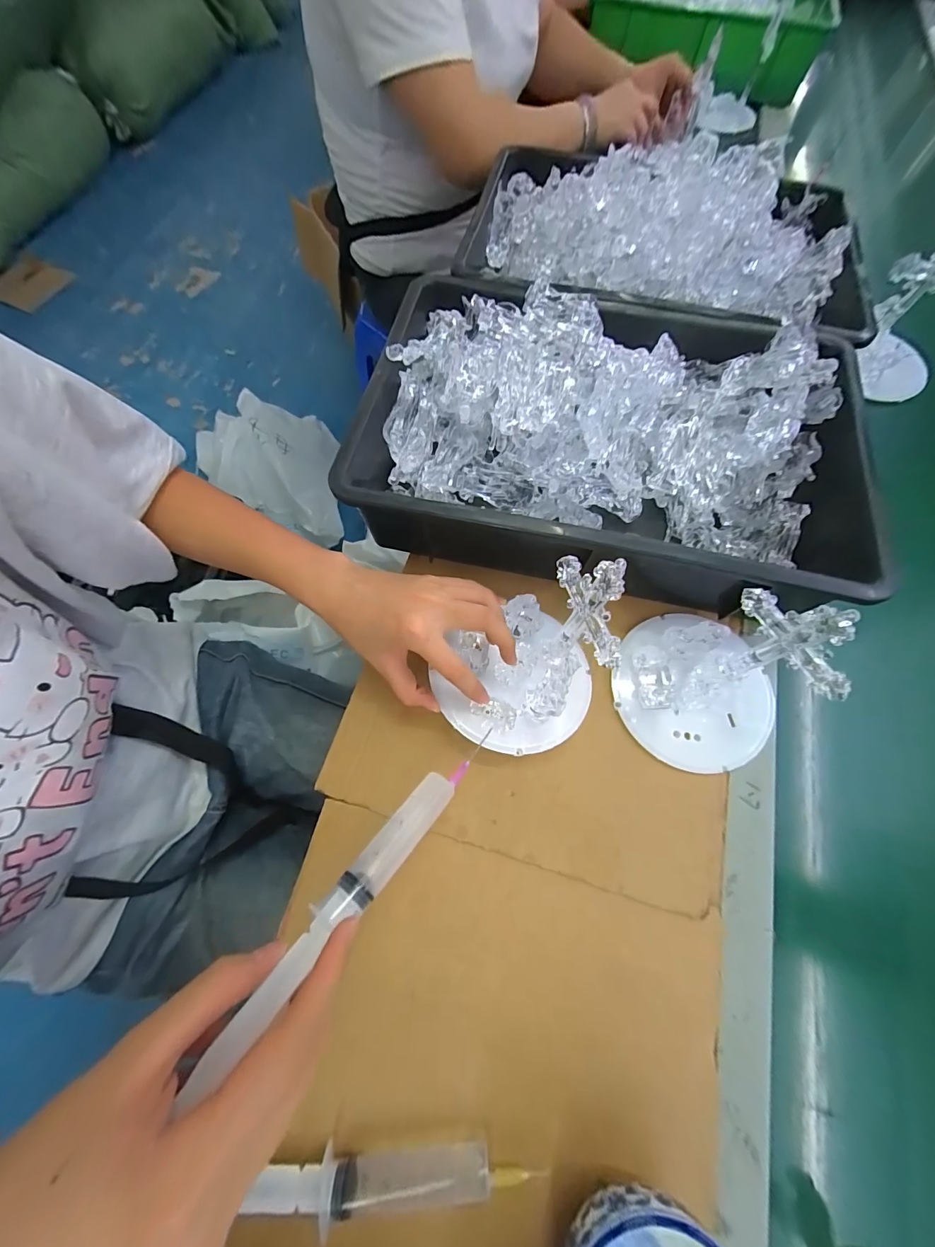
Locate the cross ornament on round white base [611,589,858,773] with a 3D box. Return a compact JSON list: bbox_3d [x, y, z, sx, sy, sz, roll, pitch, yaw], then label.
[{"bbox_3d":[0.187,0.041,0.287,0.125,0.119,0.116,0,71,-1],"label":"cross ornament on round white base"}]

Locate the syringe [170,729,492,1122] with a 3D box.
[{"bbox_3d":[-0.052,0.134,0.221,0.021,0.019,0.196,39,51,12],"label":"syringe"}]

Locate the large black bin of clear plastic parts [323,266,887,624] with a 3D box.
[{"bbox_3d":[0.118,-0.170,0.364,0.404,0.094,0.275,12,71,3],"label":"large black bin of clear plastic parts"}]

